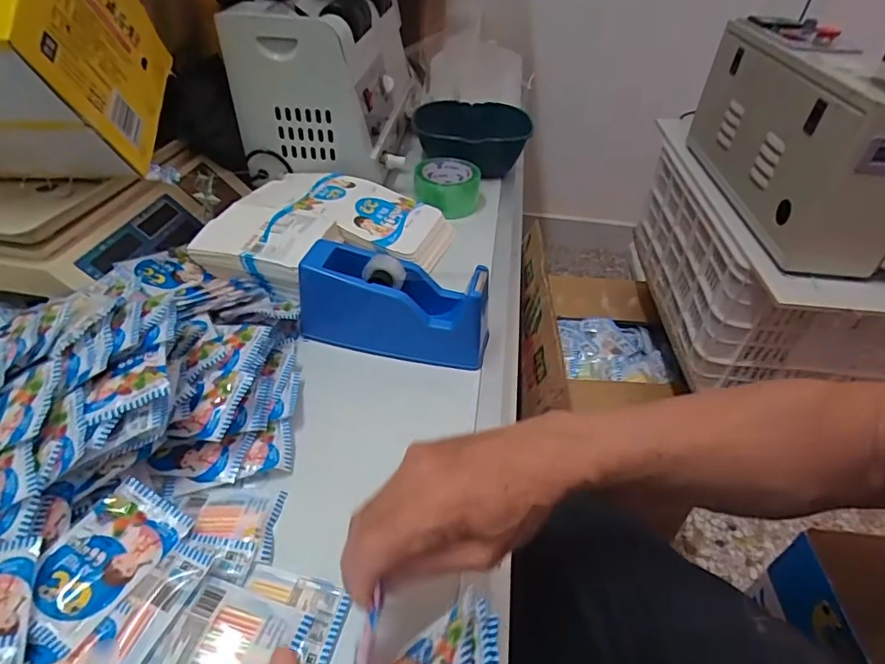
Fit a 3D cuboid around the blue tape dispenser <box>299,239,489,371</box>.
[{"bbox_3d":[-0.050,-0.030,0.554,0.198,0.094,0.063,11,42,9],"label":"blue tape dispenser"}]

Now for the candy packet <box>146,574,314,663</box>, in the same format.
[{"bbox_3d":[-0.139,0.204,0.337,0.084,0.017,0.063,13,42,11],"label":"candy packet"}]

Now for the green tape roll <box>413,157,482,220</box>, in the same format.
[{"bbox_3d":[0.008,-0.235,0.840,0.104,0.061,0.103,3,41,-1],"label":"green tape roll"}]

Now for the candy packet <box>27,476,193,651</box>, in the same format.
[{"bbox_3d":[-0.235,0.154,0.358,0.067,0.019,0.094,25,45,23],"label":"candy packet"}]

